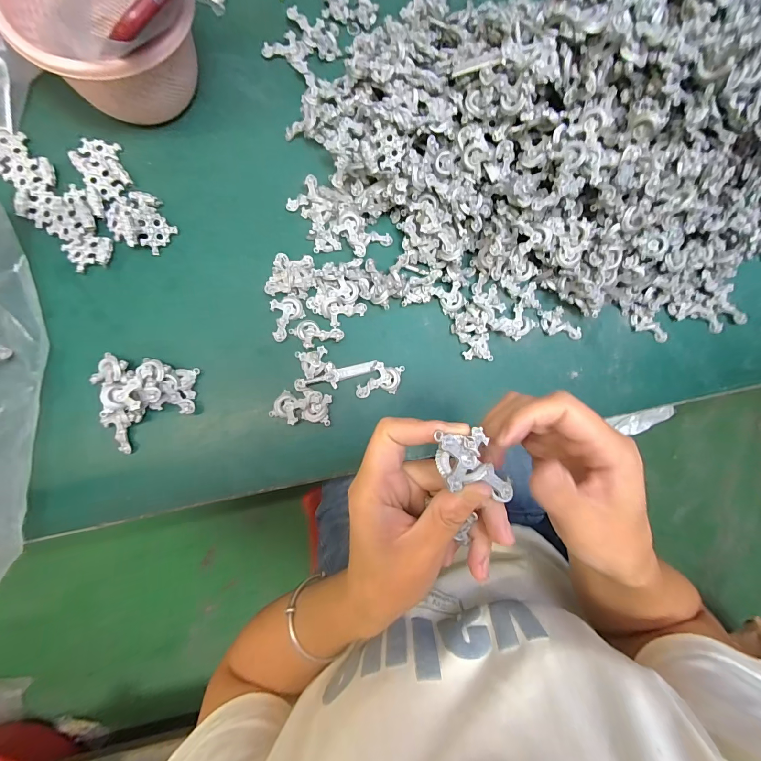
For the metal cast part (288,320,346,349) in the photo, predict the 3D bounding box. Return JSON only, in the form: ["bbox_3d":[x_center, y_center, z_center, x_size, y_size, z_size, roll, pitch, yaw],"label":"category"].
[{"bbox_3d":[-0.062,-0.047,0.351,0.049,0.007,0.029,-16,85,-7],"label":"metal cast part"}]

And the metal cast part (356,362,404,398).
[{"bbox_3d":[0.000,-0.001,0.351,0.048,0.009,0.030,-9,84,-6],"label":"metal cast part"}]

